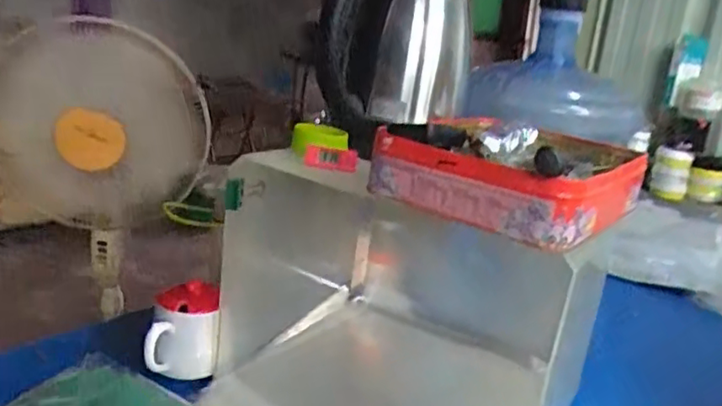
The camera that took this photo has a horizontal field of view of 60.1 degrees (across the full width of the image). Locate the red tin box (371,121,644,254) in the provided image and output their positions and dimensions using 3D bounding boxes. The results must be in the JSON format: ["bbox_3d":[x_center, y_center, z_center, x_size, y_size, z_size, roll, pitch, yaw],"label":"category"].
[{"bbox_3d":[0.145,-0.038,0.583,0.193,0.063,0.245,18,21,35],"label":"red tin box"}]

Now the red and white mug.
[{"bbox_3d":[-0.208,0.146,0.733,0.083,0.086,0.078,2,18,-13],"label":"red and white mug"}]

